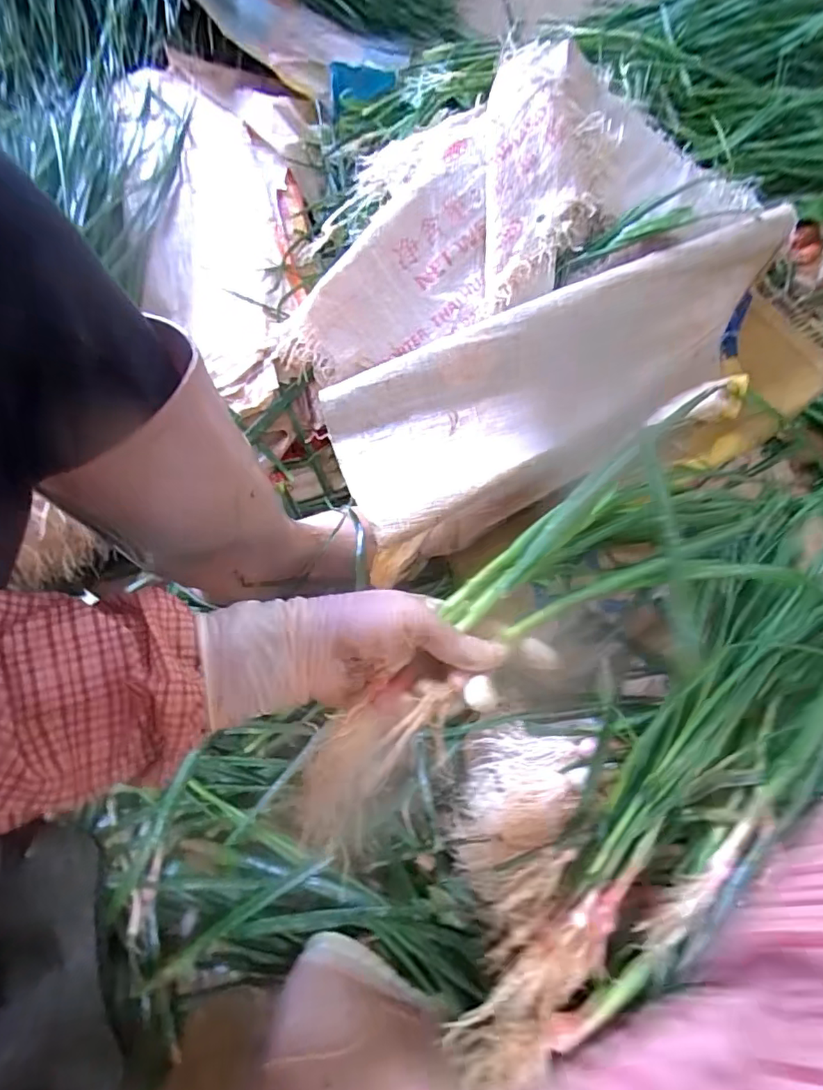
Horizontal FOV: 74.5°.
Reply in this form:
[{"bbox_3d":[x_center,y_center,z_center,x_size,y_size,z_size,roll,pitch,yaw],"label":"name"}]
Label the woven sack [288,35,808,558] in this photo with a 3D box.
[{"bbox_3d":[0.129,-0.283,0.591,0.574,0.170,0.407,-29,72,-13],"label":"woven sack"}]

